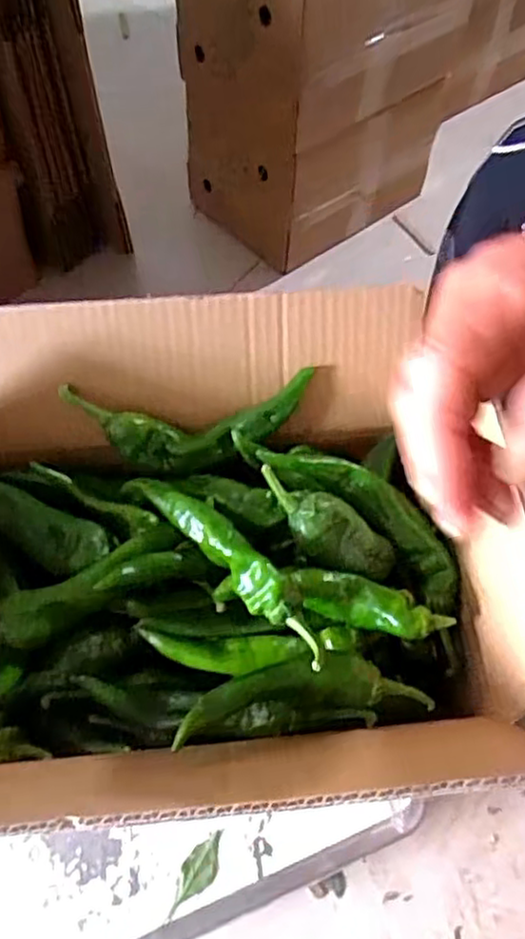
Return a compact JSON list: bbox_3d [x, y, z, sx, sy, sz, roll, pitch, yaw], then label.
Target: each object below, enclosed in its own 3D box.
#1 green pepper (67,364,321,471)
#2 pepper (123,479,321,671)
[{"bbox_3d":[-0.041,-0.028,0.394,0.140,0.033,0.042,-4,59,-7],"label":"green pepper"},{"bbox_3d":[-0.018,0.041,0.329,0.018,0.022,0.133,-38,68,-24],"label":"pepper"}]

